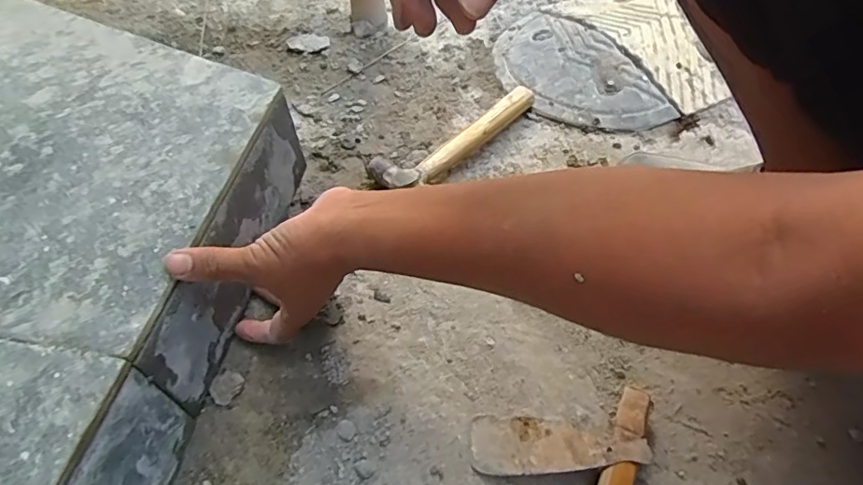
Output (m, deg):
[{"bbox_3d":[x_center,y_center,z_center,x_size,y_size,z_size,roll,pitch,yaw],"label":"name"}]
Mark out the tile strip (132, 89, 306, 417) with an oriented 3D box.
[{"bbox_3d":[-0.150,-0.003,0.417,0.011,0.090,0.252,9,54,4],"label":"tile strip"}]

